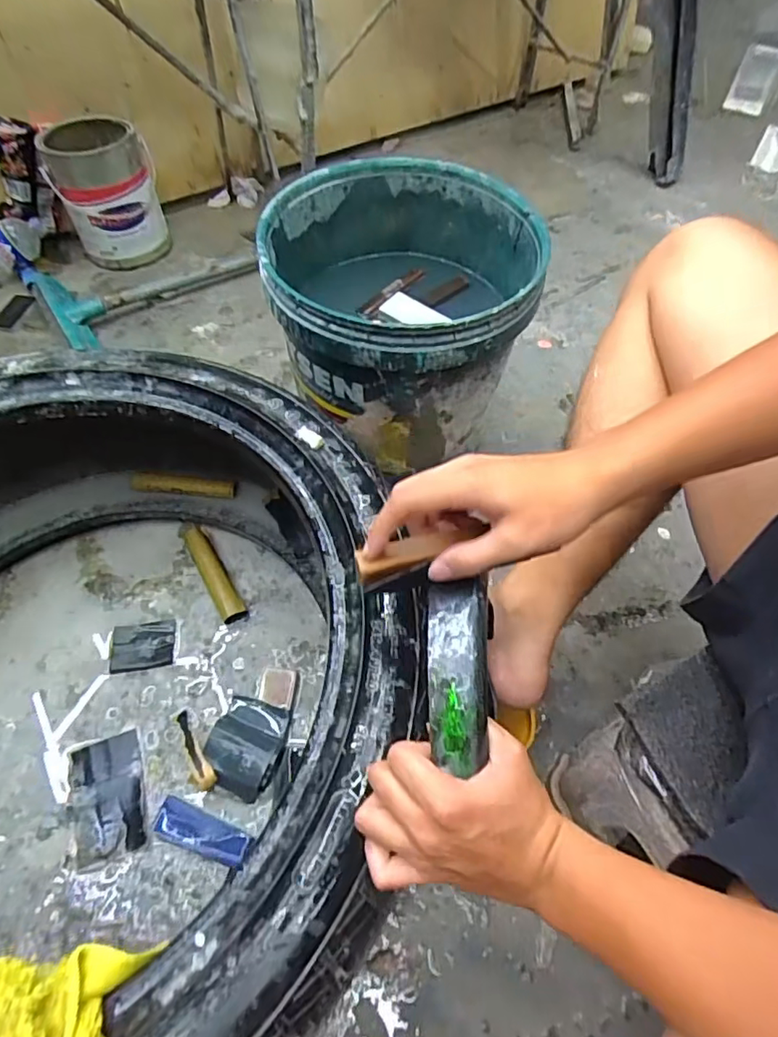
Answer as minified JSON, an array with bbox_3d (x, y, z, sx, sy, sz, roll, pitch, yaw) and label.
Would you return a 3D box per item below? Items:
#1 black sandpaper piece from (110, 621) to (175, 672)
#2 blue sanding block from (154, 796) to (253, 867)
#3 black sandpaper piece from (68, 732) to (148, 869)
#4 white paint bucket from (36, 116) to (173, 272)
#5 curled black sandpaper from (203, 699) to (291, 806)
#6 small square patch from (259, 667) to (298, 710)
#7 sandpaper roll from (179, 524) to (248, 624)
[{"bbox_3d":[-0.294,0.152,0.663,0.072,0.005,0.057,-8,57,-6],"label":"black sandpaper piece"},{"bbox_3d":[-0.184,0.312,0.552,0.100,0.019,0.032,18,58,10],"label":"blue sanding block"},{"bbox_3d":[-0.291,0.286,0.572,0.068,0.004,0.116,-15,58,-11],"label":"black sandpaper piece"},{"bbox_3d":[-0.529,-0.613,1.057,0.177,0.199,0.159,-19,59,-13],"label":"white paint bucket"},{"bbox_3d":[-0.151,0.240,0.590,0.075,0.028,0.094,16,58,9],"label":"curled black sandpaper"},{"bbox_3d":[-0.127,0.193,0.634,0.038,0.010,0.045,5,56,2],"label":"small square patch"},{"bbox_3d":[-0.229,0.063,0.710,0.028,0.029,0.159,-28,61,-18],"label":"sandpaper roll"}]

